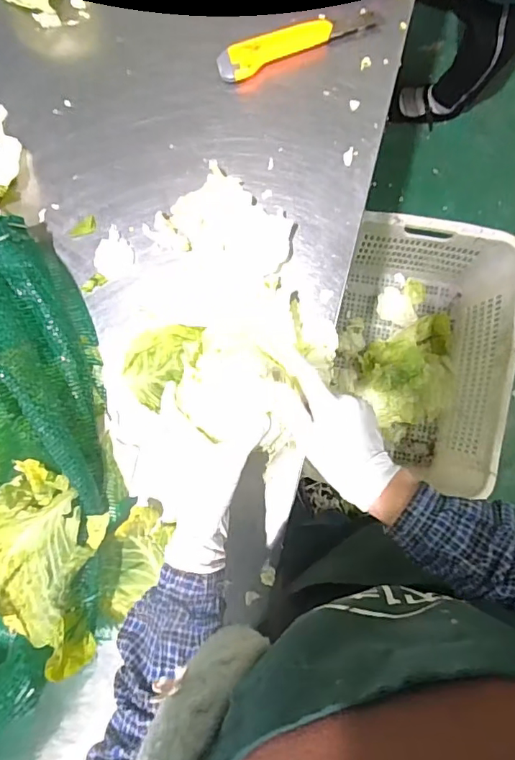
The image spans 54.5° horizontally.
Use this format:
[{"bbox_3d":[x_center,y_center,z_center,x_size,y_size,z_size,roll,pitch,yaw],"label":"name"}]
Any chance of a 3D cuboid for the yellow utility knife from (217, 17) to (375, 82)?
[{"bbox_3d":[0.042,-0.401,0.595,0.182,0.024,0.037,-21,86,2],"label":"yellow utility knife"}]

